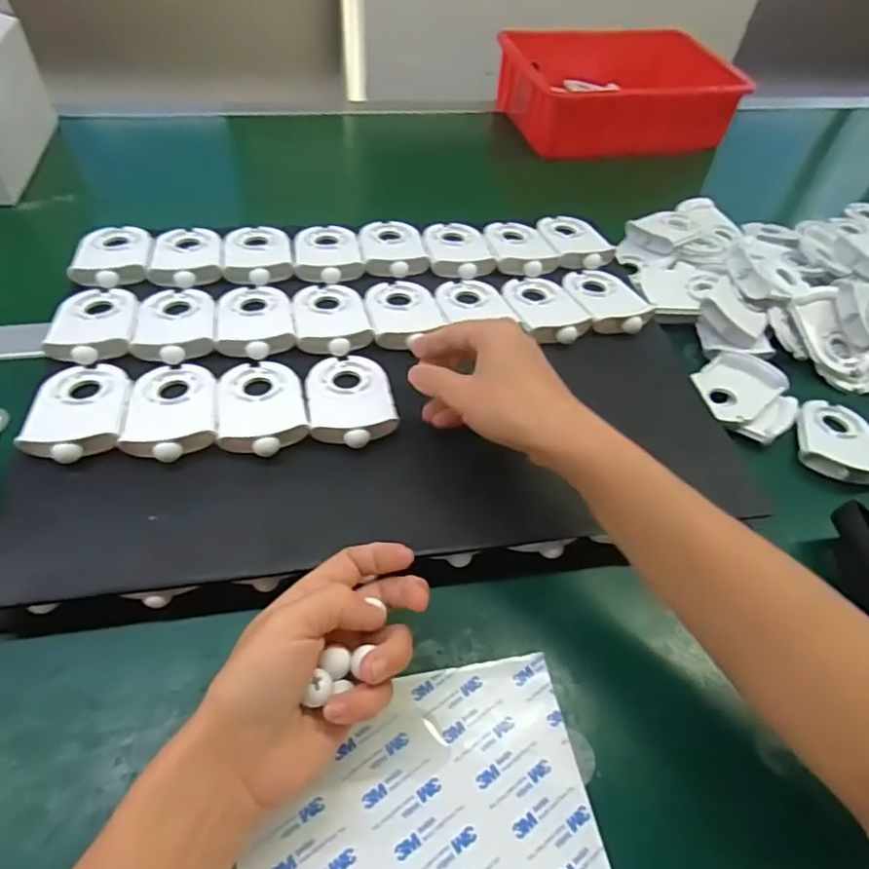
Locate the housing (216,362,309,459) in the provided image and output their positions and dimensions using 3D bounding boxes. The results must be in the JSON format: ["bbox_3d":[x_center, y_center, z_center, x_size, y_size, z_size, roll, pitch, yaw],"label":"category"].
[{"bbox_3d":[-0.119,-0.022,0.410,0.057,0.010,0.088,-7,51,-11],"label":"housing"}]

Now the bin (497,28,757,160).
[{"bbox_3d":[0.268,-0.472,0.827,0.329,0.097,0.182,-8,51,-12],"label":"bin"}]

